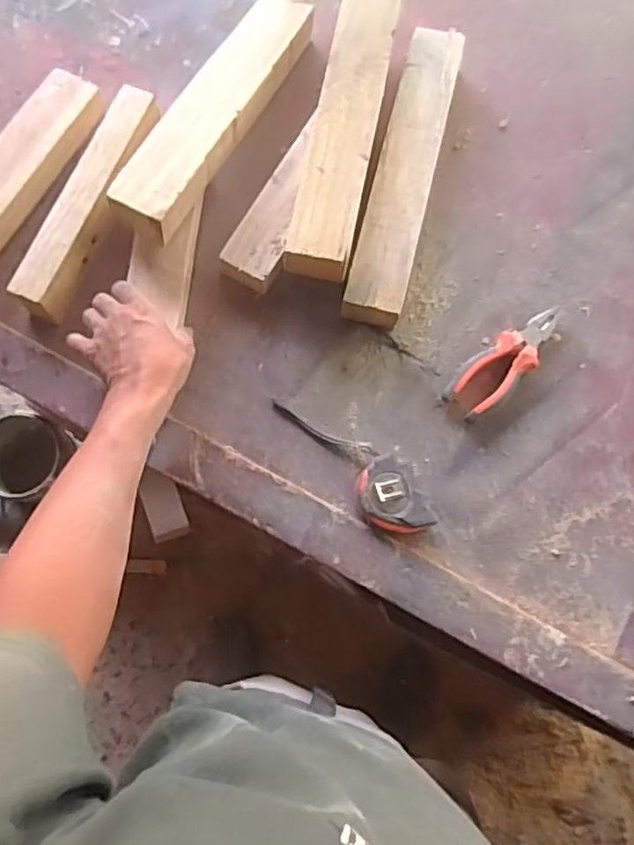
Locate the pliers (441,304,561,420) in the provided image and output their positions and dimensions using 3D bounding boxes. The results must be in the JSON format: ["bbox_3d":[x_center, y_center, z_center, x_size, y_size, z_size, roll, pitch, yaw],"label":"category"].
[{"bbox_3d":[0.204,-0.066,0.703,0.155,0.019,0.053,-42,80,-12],"label":"pliers"}]

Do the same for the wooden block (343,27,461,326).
[{"bbox_3d":[0.100,-0.284,0.746,0.064,0.047,0.368,14,75,2],"label":"wooden block"}]

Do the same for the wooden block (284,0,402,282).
[{"bbox_3d":[0.034,-0.326,0.713,0.072,0.042,0.378,12,74,-3],"label":"wooden block"}]

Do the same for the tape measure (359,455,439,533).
[{"bbox_3d":[0.074,0.079,0.651,0.061,0.041,0.083,-30,78,-9],"label":"tape measure"}]

